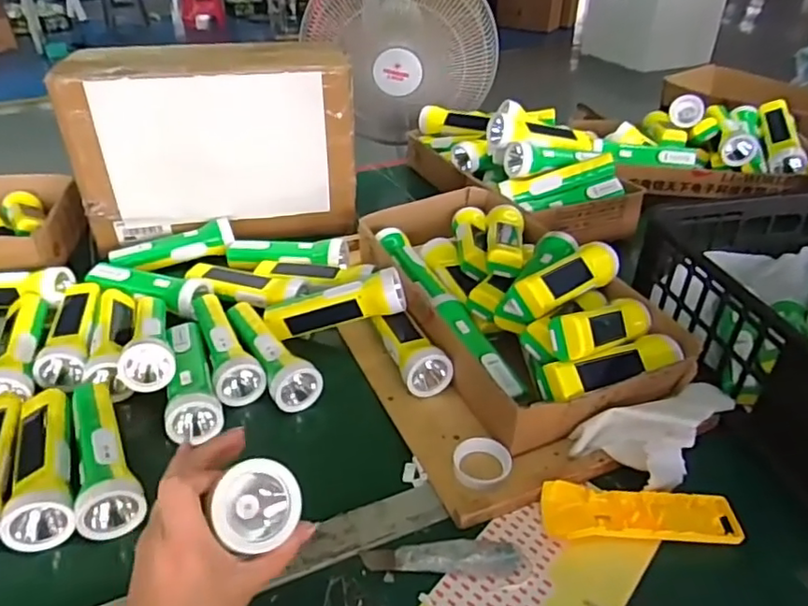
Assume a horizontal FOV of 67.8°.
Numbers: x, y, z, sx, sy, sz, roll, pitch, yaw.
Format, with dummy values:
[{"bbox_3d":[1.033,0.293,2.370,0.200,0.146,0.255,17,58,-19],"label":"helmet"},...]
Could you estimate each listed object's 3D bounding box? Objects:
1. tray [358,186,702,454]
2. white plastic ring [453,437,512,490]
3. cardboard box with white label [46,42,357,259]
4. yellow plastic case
[{"bbox_3d":[0.121,-0.034,0.729,0.247,0.113,0.443,-12,38,-17],"label":"tray"},{"bbox_3d":[0.074,0.153,0.565,0.054,0.014,0.056,0,36,-1],"label":"white plastic ring"},{"bbox_3d":[-0.272,-0.231,0.888,0.378,0.243,0.154,-8,37,-13],"label":"cardboard box with white label"},{"bbox_3d":[0.204,0.184,0.519,0.162,0.023,0.045,1,36,0],"label":"yellow plastic case"}]

